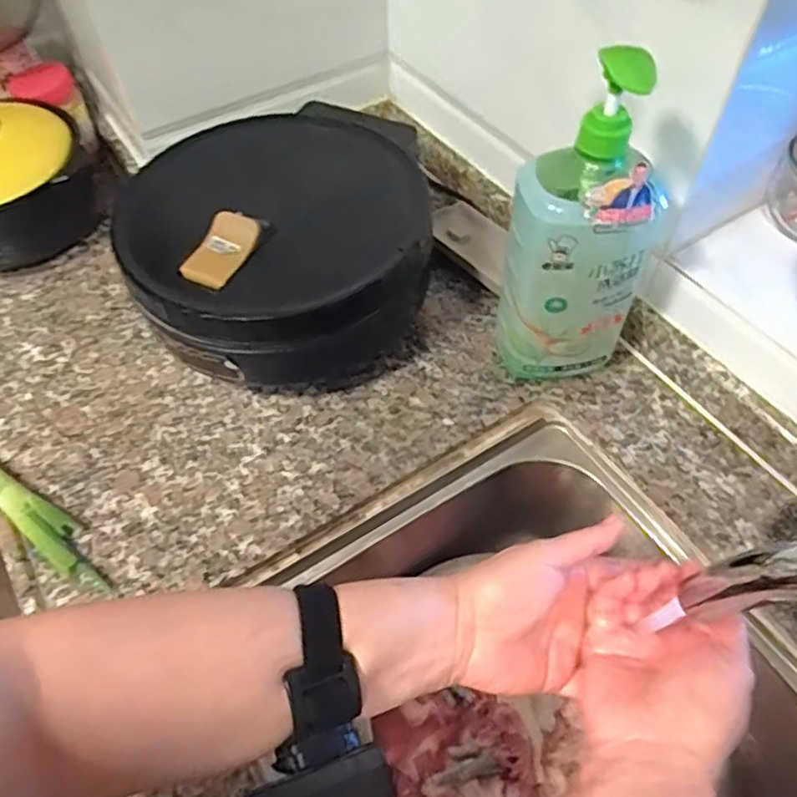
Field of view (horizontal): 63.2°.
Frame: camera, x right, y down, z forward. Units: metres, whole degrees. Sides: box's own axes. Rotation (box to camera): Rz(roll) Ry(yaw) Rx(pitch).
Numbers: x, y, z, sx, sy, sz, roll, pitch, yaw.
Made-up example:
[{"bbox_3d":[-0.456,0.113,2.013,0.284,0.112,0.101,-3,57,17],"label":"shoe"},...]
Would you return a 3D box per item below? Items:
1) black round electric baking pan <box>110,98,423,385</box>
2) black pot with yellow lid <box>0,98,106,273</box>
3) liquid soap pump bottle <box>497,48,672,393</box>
[{"bbox_3d":[-0.116,-0.149,0.640,0.271,0.137,0.295,-1,54,1],"label":"black round electric baking pan"},{"bbox_3d":[-0.453,-0.246,0.722,0.194,0.135,0.189,-1,54,1],"label":"black pot with yellow lid"},{"bbox_3d":[0.150,-0.128,0.528,0.111,0.286,0.093,20,57,15],"label":"liquid soap pump bottle"}]

